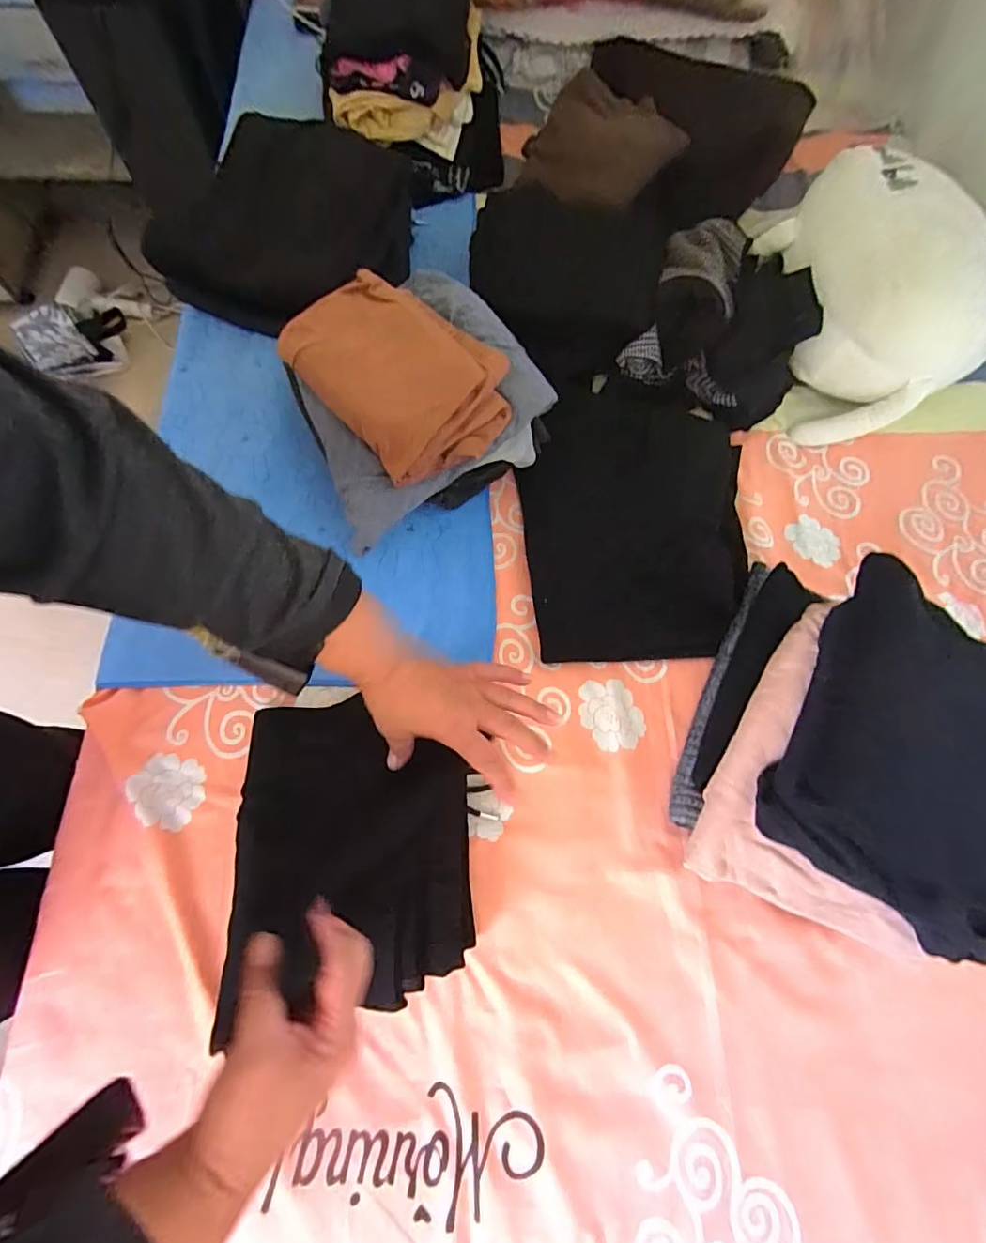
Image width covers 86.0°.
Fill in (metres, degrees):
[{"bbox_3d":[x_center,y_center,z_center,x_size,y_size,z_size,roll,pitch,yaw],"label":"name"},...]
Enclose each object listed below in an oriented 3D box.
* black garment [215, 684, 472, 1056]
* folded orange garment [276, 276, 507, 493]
[{"bbox_3d":[-0.129,0.203,0.494,0.208,0.042,0.253,-3,70,-4],"label":"black garment"},{"bbox_3d":[-0.105,-0.276,0.582,0.167,0.057,0.249,-42,77,-15],"label":"folded orange garment"}]

